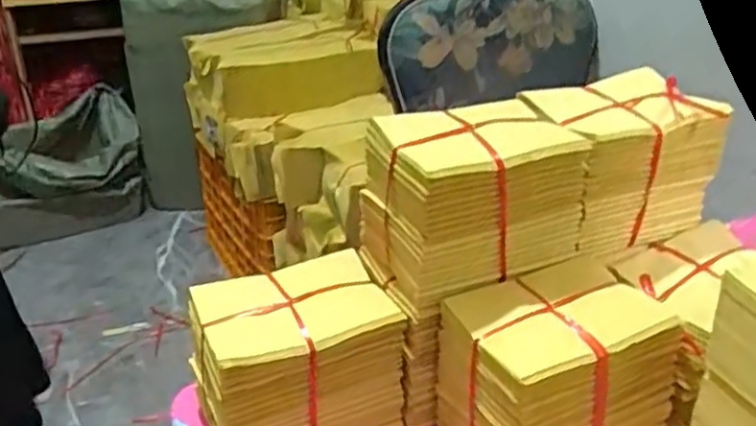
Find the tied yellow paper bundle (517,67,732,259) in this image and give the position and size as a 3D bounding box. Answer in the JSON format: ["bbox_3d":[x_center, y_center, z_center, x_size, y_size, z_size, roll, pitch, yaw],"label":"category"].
[{"bbox_3d":[0.231,-0.046,0.702,0.155,0.139,0.112,-11,28,-21],"label":"tied yellow paper bundle"}]

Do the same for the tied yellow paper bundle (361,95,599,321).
[{"bbox_3d":[0.082,-0.012,0.642,0.161,0.134,0.115,-13,29,-25],"label":"tied yellow paper bundle"}]

